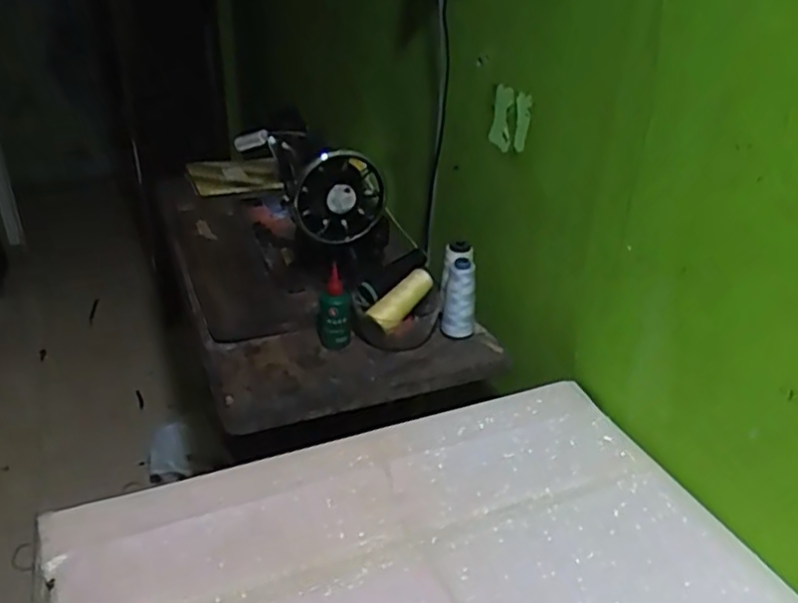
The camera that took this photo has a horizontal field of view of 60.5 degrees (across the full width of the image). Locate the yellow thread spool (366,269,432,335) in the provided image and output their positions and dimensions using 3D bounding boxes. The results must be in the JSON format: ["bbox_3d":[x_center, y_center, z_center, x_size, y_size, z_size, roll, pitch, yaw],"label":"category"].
[{"bbox_3d":[0.005,-0.003,0.943,0.032,0.039,0.109,25,60,38],"label":"yellow thread spool"}]

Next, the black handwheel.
[{"bbox_3d":[-0.083,-0.144,0.965,0.127,0.131,0.033,-8,32,-17],"label":"black handwheel"}]

